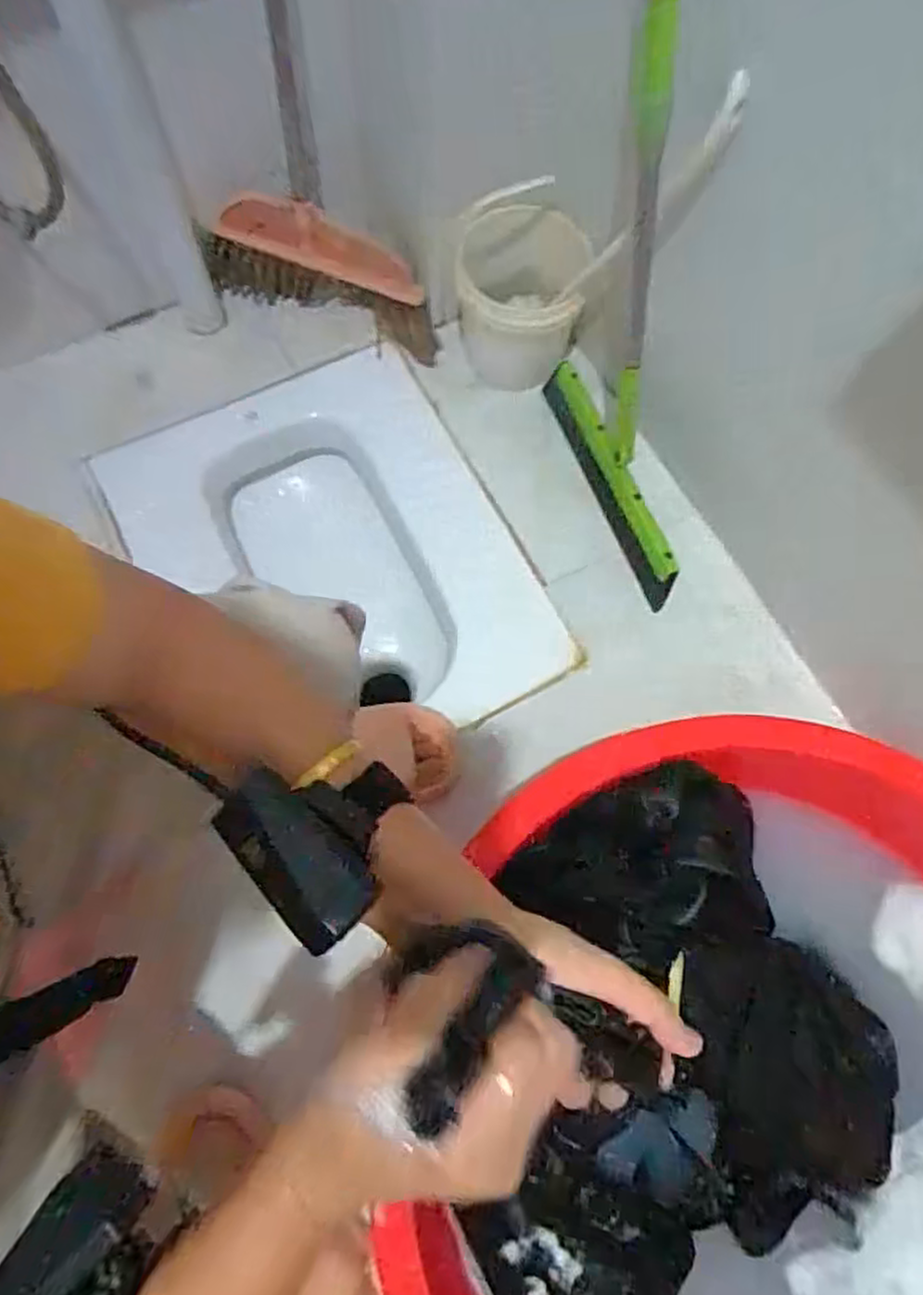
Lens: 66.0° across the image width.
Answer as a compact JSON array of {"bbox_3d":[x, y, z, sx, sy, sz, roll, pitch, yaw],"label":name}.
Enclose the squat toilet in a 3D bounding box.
[{"bbox_3d":[-0.164,-0.100,0.917,0.426,0.120,0.497,-26,75,-10],"label":"squat toilet"}]

